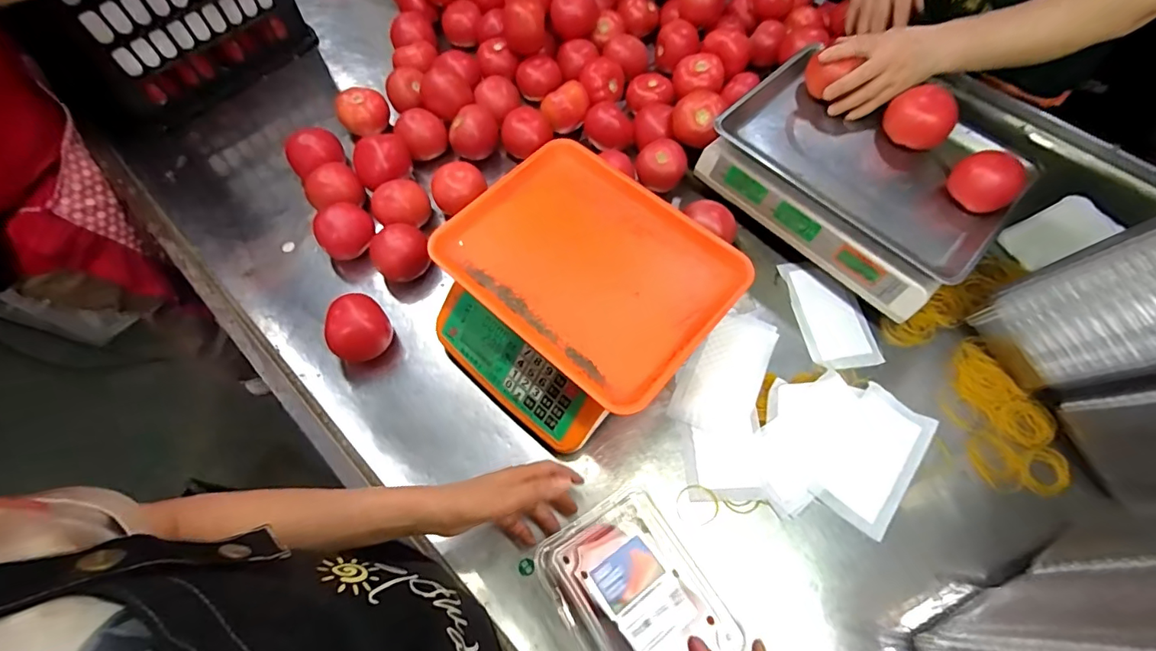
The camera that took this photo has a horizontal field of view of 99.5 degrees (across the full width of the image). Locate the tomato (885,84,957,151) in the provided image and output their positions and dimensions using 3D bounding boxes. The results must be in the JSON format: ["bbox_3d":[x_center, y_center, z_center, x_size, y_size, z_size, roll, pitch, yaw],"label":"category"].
[{"bbox_3d":[0.434,-0.263,0.625,0.077,0.053,0.069,42,71,17],"label":"tomato"}]

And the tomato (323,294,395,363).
[{"bbox_3d":[-0.268,0.005,0.598,0.069,0.064,0.066,0,65,0],"label":"tomato"}]

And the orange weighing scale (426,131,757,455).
[{"bbox_3d":[-0.004,-0.033,0.577,0.292,0.126,0.275,39,70,16],"label":"orange weighing scale"}]

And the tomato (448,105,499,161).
[{"bbox_3d":[-0.157,-0.293,0.736,0.069,0.062,0.072,0,65,0],"label":"tomato"}]

